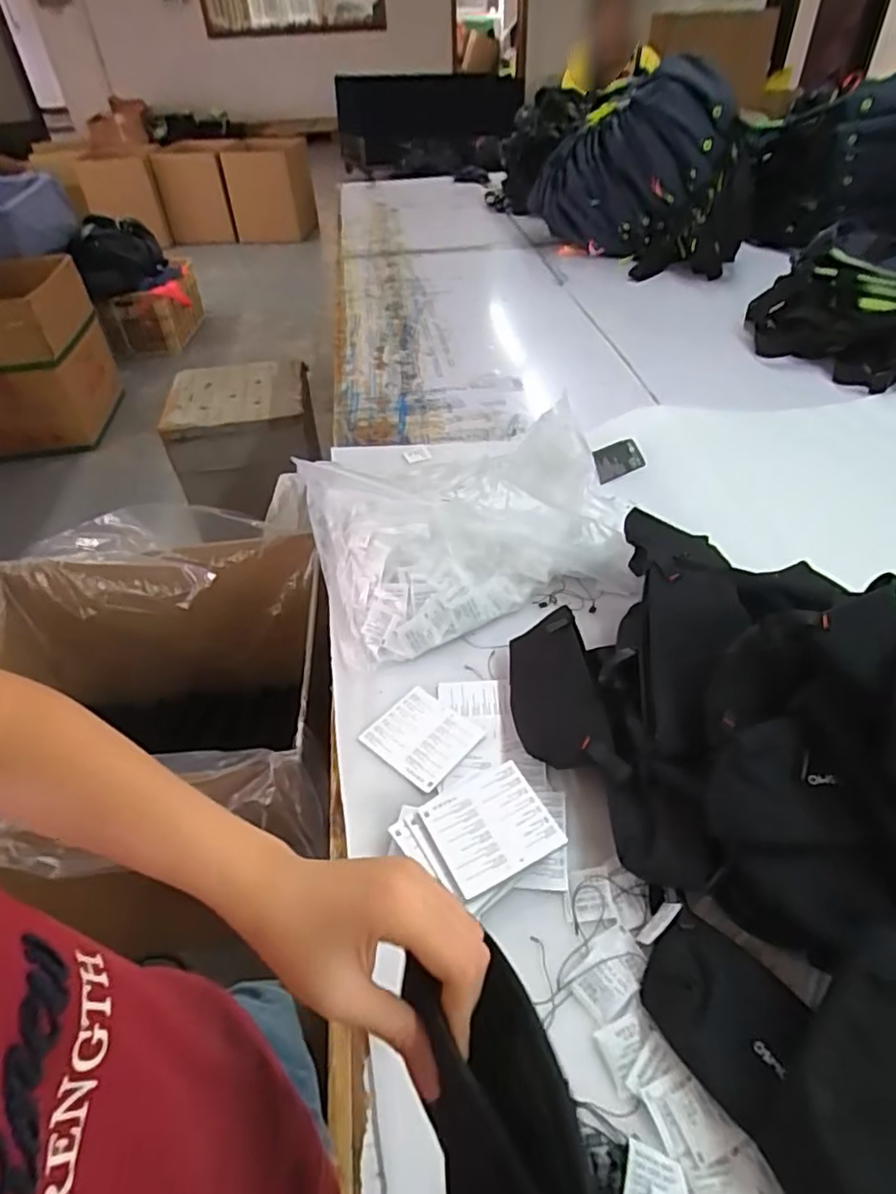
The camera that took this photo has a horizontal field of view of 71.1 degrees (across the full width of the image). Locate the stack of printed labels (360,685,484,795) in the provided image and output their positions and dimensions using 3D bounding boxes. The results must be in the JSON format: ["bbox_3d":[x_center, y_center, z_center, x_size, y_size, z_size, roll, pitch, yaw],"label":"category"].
[{"bbox_3d":[-0.026,0.143,0.642,0.097,0.006,0.090,29,52,30],"label":"stack of printed labels"}]

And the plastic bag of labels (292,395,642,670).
[{"bbox_3d":[0.033,-0.115,0.825,0.414,0.139,0.345,-12,44,-10],"label":"plastic bag of labels"}]

